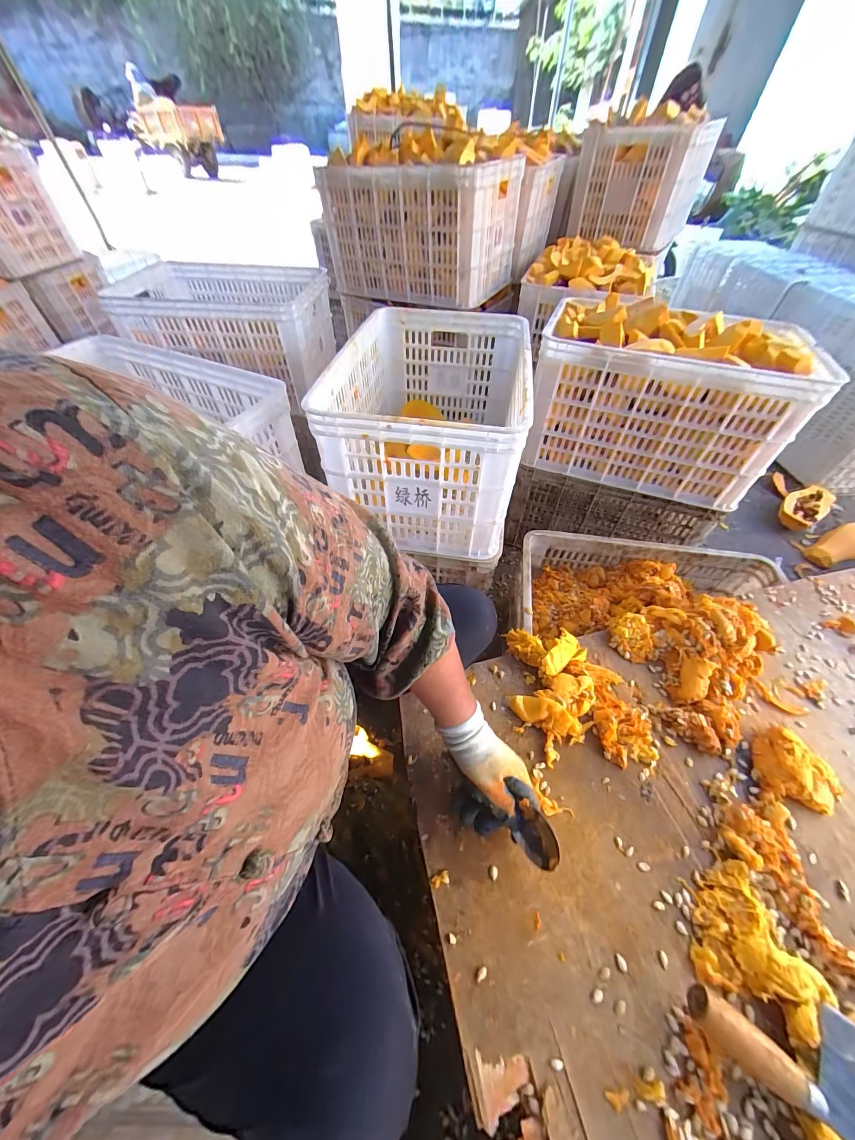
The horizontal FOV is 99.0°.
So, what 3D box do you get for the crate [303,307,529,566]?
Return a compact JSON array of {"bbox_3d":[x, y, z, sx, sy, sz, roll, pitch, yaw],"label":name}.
[{"bbox_3d":[0.012,-0.315,0.793,0.347,0.289,0.500,8,52,5],"label":"crate"}]

